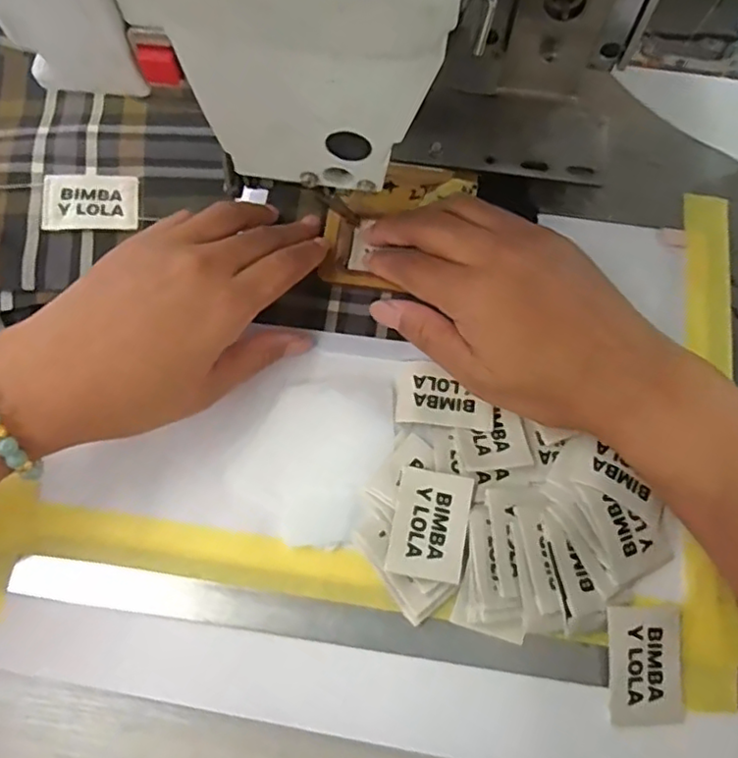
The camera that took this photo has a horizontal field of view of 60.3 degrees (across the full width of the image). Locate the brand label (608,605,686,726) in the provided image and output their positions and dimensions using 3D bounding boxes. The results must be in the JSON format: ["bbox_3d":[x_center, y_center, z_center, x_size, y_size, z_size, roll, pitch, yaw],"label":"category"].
[{"bbox_3d":[0.124,0.127,0.281,0.035,0.004,0.049,3,84,-9],"label":"brand label"}]

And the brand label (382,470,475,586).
[{"bbox_3d":[0.028,0.067,0.294,0.034,0.004,0.048,12,71,-2],"label":"brand label"}]

